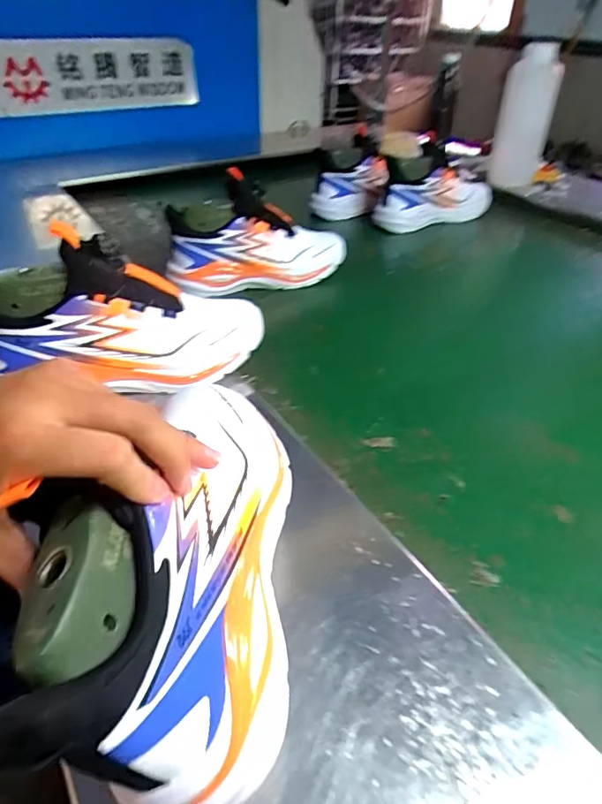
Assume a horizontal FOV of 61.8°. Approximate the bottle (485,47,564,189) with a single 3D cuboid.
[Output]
[{"bbox_3d":[0.403,-0.509,0.912,0.091,0.229,0.071,18,41,19],"label":"bottle"}]

